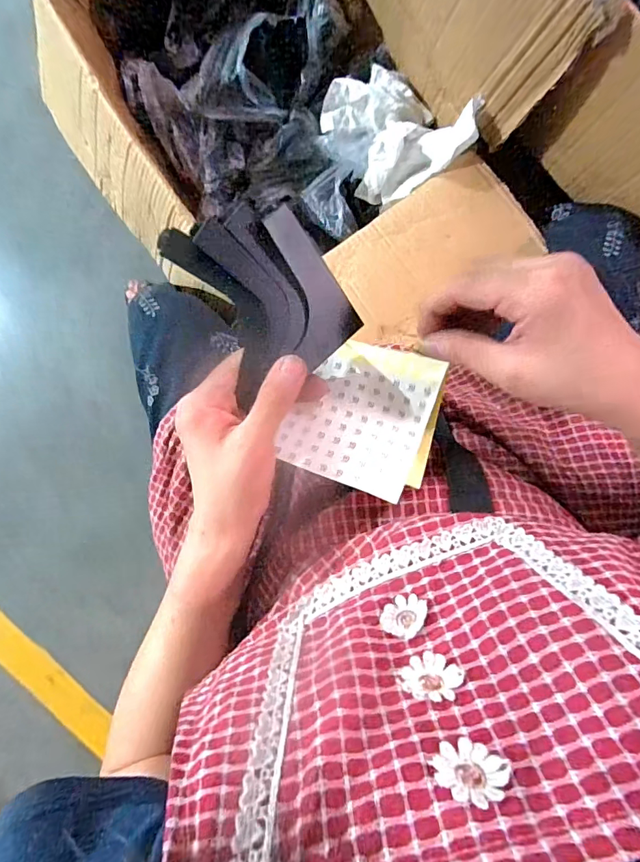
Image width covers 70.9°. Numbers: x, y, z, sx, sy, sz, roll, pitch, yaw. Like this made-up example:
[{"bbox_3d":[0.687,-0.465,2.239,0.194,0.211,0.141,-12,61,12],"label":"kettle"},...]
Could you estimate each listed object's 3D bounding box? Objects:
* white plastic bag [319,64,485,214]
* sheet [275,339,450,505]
[{"bbox_3d":[0.088,-0.406,0.593,0.162,0.122,0.188,-29,94,3],"label":"white plastic bag"},{"bbox_3d":[0.036,-0.014,0.335,0.100,0.007,0.119,19,65,15],"label":"sheet"}]

